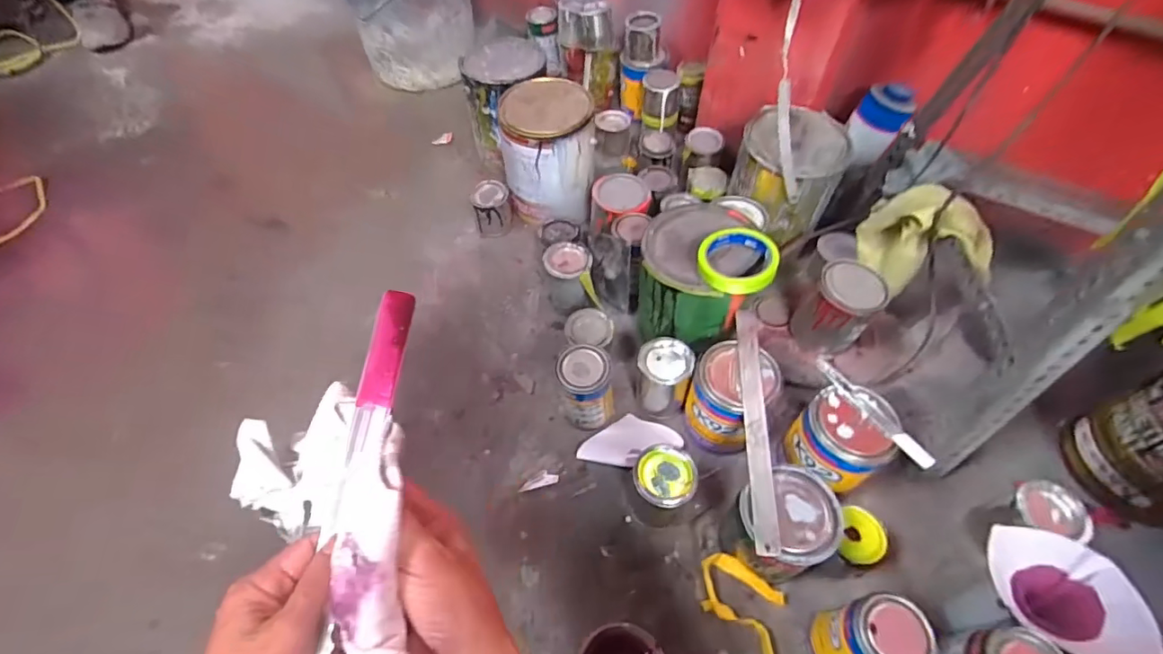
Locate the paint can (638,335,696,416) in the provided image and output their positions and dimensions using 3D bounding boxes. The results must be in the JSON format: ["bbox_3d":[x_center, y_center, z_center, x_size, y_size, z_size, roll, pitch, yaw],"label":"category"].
[{"bbox_3d":[0.116,0.075,0.755,0.073,0.105,0.076,5,54,3],"label":"paint can"}]

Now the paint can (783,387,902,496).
[{"bbox_3d":[0.320,0.140,0.646,0.097,0.100,0.094,0,54,0],"label":"paint can"}]

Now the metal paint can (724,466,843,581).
[{"bbox_3d":[0.225,0.238,0.615,0.106,0.138,0.102,-16,56,-11],"label":"metal paint can"}]

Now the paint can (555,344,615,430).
[{"bbox_3d":[0.008,0.091,0.722,0.072,0.139,0.068,0,54,0],"label":"paint can"}]

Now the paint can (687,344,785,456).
[{"bbox_3d":[0.195,0.098,0.704,0.096,0.129,0.104,0,54,0],"label":"paint can"}]

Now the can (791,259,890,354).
[{"bbox_3d":[0.383,-0.025,0.786,0.089,0.128,0.089,0,54,0],"label":"can"}]

